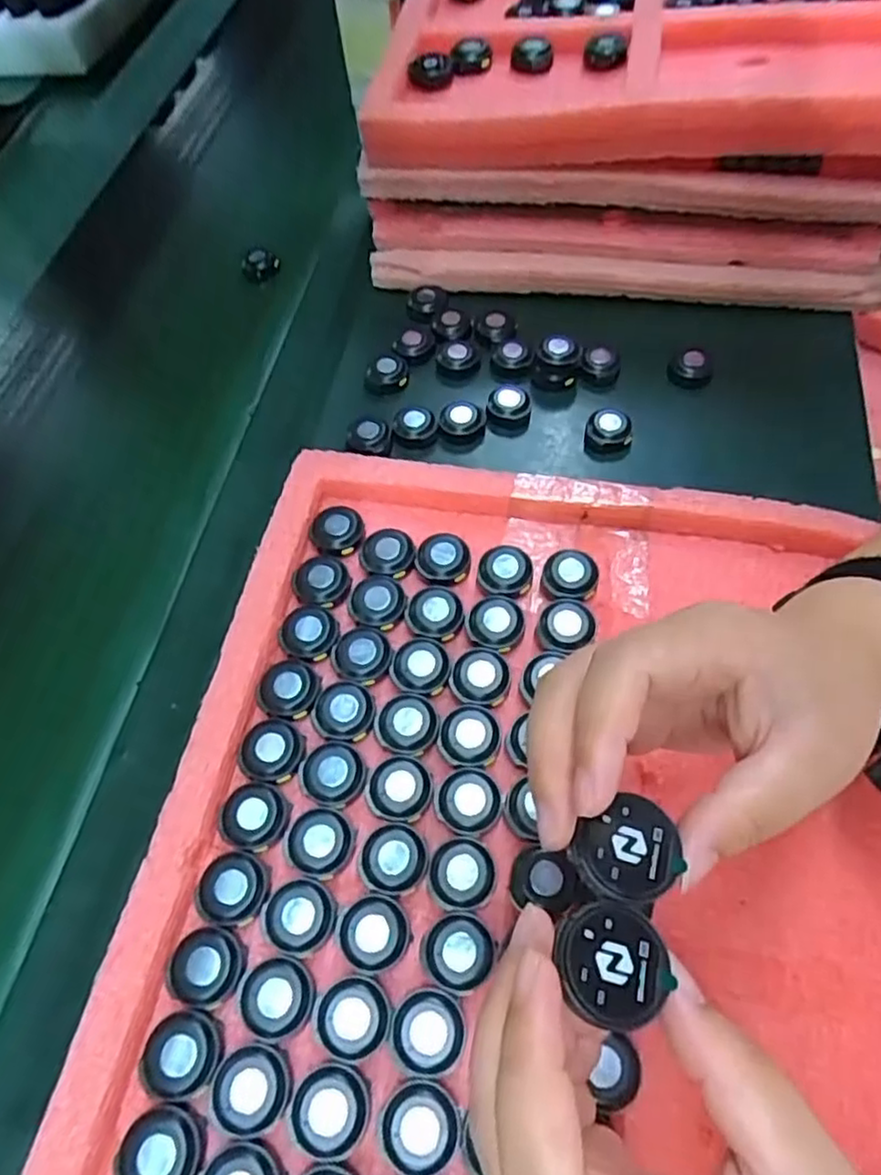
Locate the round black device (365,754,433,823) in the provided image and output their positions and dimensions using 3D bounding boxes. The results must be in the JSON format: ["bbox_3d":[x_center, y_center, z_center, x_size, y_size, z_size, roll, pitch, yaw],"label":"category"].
[{"bbox_3d":[-0.019,0.093,0.319,0.029,0.009,0.029,-3,60,4],"label":"round black device"}]

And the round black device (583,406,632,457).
[{"bbox_3d":[0.108,-0.101,0.441,0.029,0.017,0.026,9,61,11],"label":"round black device"}]

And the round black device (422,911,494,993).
[{"bbox_3d":[0.007,0.151,0.285,0.028,0.010,0.029,-3,60,4],"label":"round black device"}]

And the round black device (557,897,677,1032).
[{"bbox_3d":[0.046,0.098,0.179,0.027,0.004,0.028,-1,58,2],"label":"round black device"}]

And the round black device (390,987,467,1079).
[{"bbox_3d":[-0.005,0.175,0.271,0.029,0.009,0.029,-3,60,4],"label":"round black device"}]

